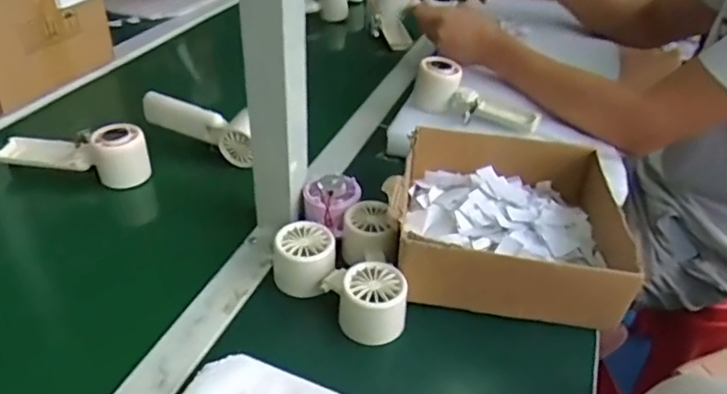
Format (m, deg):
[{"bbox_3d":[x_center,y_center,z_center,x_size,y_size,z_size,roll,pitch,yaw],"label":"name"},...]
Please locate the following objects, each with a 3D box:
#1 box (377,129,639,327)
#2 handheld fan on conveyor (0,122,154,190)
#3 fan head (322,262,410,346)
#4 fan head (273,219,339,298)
[{"bbox_3d":[0.135,0.020,0.549,0.205,0.074,0.193,11,35,8],"label":"box"},{"bbox_3d":[-0.325,-0.054,0.649,0.163,0.057,0.049,7,35,3],"label":"handheld fan on conveyor"},{"bbox_3d":[0.000,0.089,0.489,0.072,0.045,0.056,5,35,1],"label":"fan head"},{"bbox_3d":[-0.054,0.058,0.526,0.056,0.044,0.059,0,35,-8],"label":"fan head"}]

